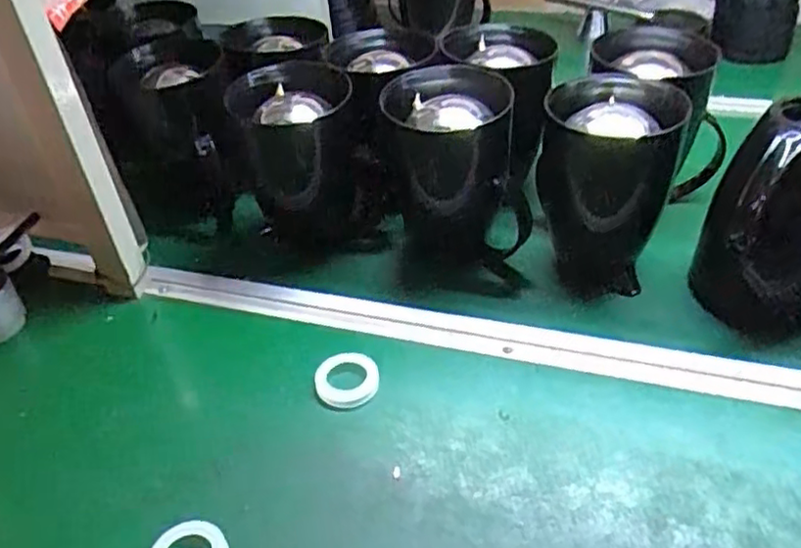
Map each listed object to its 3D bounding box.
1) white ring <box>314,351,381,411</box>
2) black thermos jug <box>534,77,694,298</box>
[{"bbox_3d":[-0.049,0.098,0.628,0.058,0.018,0.053,-9,40,-7],"label":"white ring"},{"bbox_3d":[0.209,-0.092,0.692,0.134,0.185,0.121,11,42,17],"label":"black thermos jug"}]

